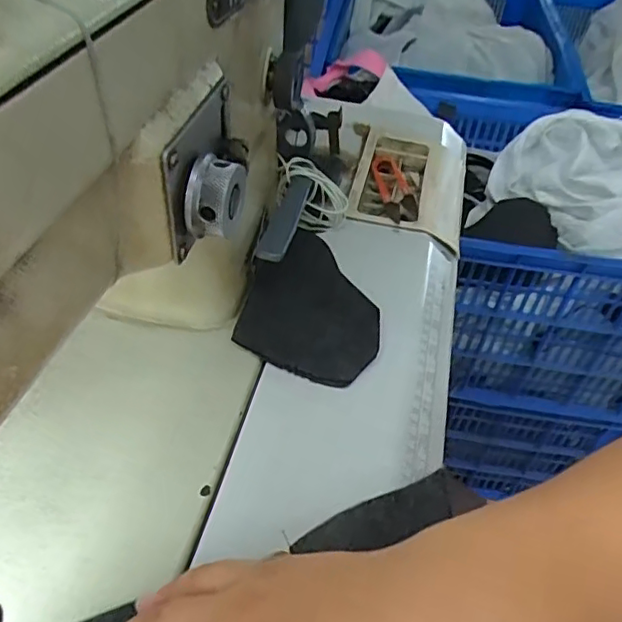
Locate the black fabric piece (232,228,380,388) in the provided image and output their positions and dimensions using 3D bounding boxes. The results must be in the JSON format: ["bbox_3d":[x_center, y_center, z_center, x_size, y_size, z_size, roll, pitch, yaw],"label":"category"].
[{"bbox_3d":[0.004,-0.011,0.418,0.093,0.023,0.131,11,46,5],"label":"black fabric piece"}]

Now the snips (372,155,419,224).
[{"bbox_3d":[0.077,-0.111,0.540,0.029,0.012,0.106,1,46,-5],"label":"snips"}]

